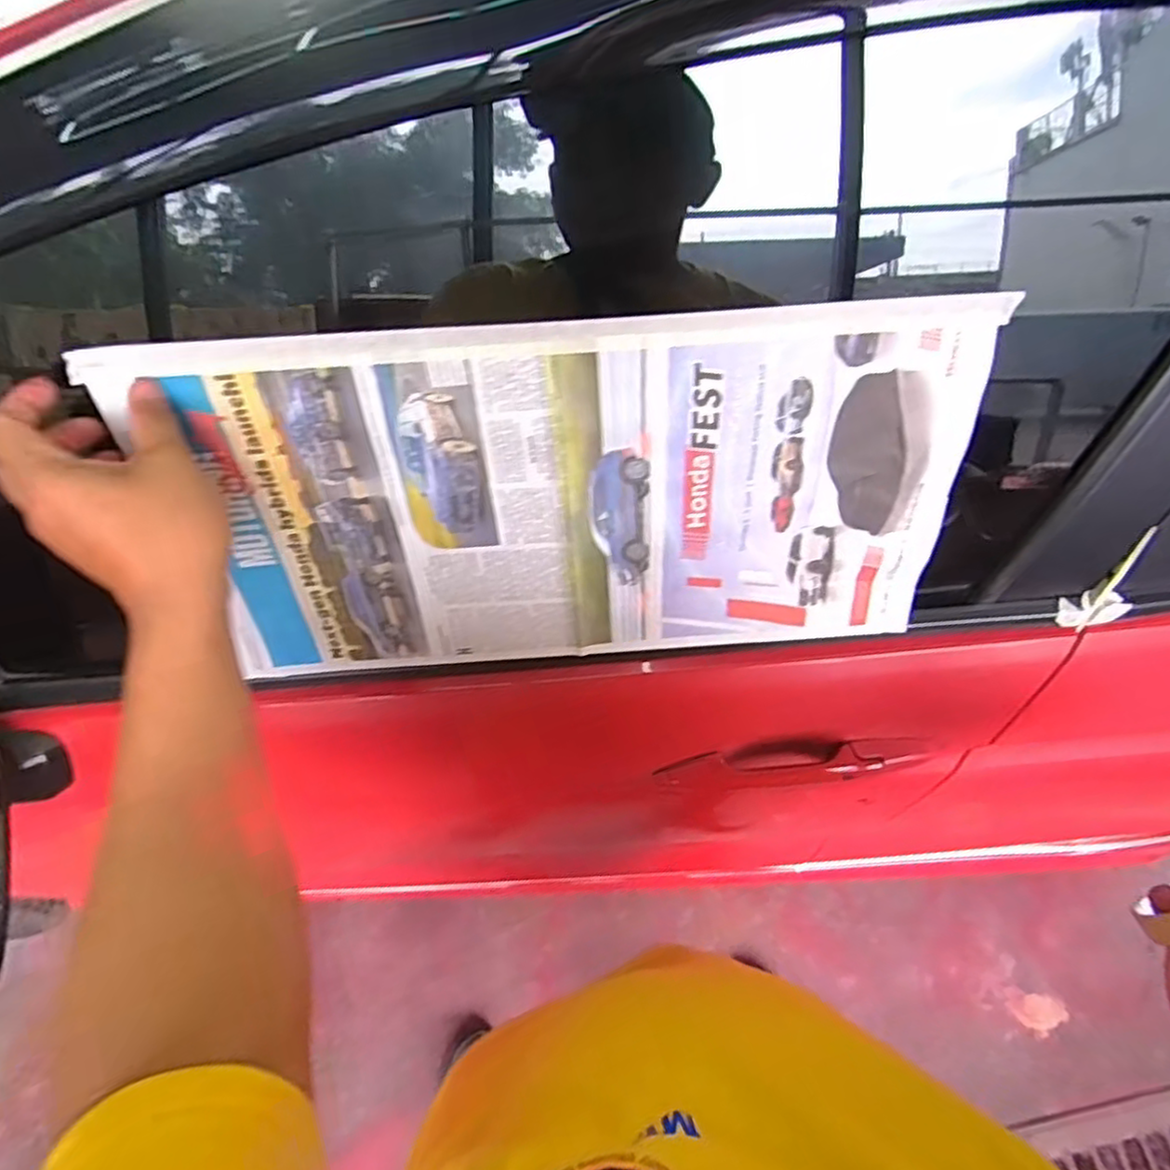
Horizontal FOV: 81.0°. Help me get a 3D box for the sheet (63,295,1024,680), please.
[{"bbox_3d":[-0.009,-0.049,0.463,0.500,0.249,0.010,-4,39,-1],"label":"sheet"}]

